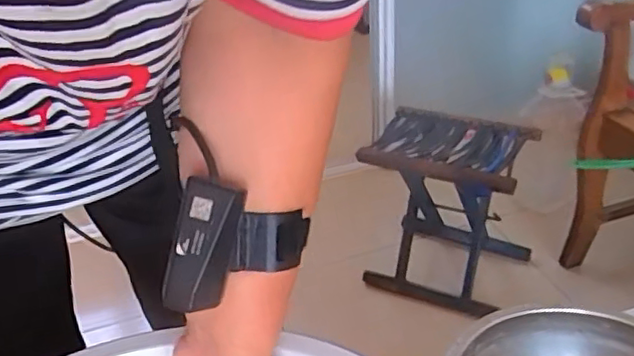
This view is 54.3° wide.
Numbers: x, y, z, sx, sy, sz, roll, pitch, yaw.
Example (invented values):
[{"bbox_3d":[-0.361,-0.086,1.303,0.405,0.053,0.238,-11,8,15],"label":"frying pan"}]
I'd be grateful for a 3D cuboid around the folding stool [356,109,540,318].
[{"bbox_3d":[0.269,0.066,1.260,0.291,0.300,0.273,15,37,27],"label":"folding stool"}]

